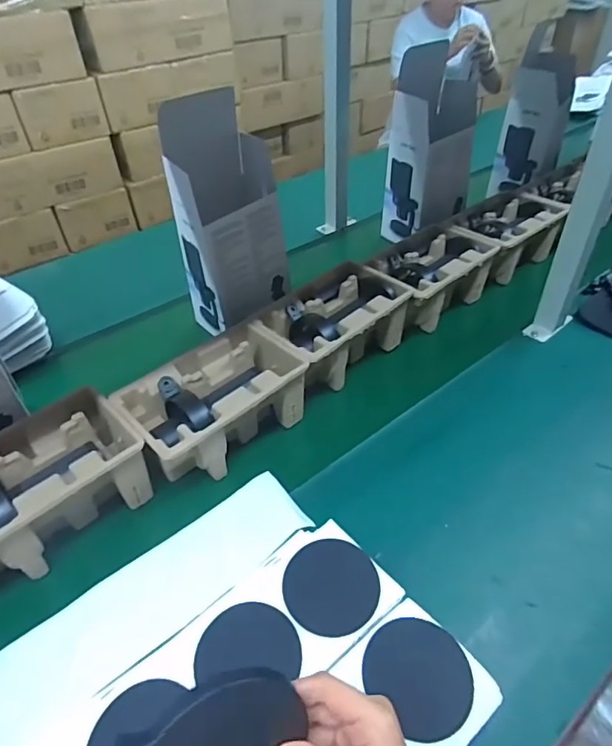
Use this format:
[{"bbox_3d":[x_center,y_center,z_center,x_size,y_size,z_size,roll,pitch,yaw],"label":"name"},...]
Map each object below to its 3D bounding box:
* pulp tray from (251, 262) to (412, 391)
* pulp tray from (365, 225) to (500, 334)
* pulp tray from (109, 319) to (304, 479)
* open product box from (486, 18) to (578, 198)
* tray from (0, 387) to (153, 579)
[{"bbox_3d":[0.043,-0.070,0.770,0.231,0.099,0.147,-30,48,-29],"label":"pulp tray"},{"bbox_3d":[0.218,-0.165,0.864,0.227,0.101,0.144,-30,47,-28],"label":"pulp tray"},{"bbox_3d":[-0.121,0.045,0.663,0.148,0.100,0.231,31,51,33],"label":"pulp tray"},{"bbox_3d":[0.557,-0.616,1.174,0.140,0.315,0.174,16,44,20],"label":"open product box"},{"bbox_3d":[-0.314,0.143,0.576,0.228,0.112,0.154,-32,49,-30],"label":"tray"}]

